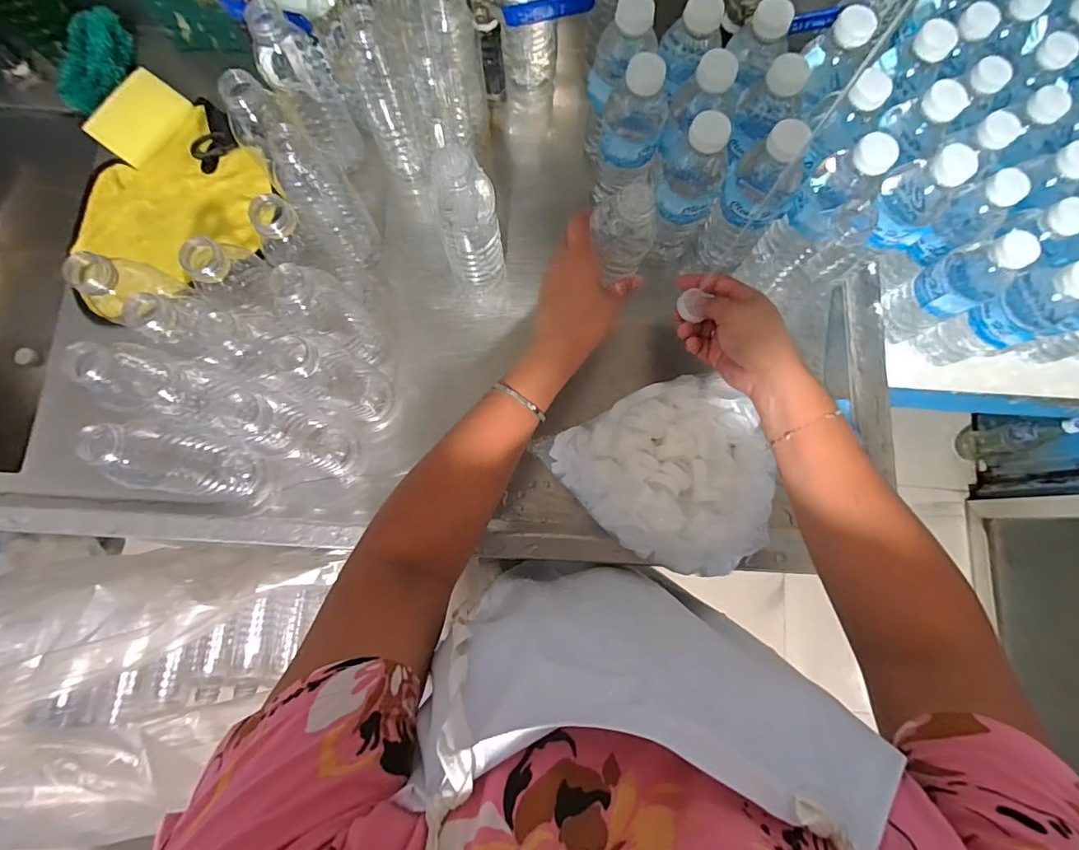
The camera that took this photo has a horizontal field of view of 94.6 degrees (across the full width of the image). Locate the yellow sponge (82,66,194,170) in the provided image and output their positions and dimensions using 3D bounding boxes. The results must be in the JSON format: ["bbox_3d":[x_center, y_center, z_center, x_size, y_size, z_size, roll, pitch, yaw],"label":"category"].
[{"bbox_3d":[-0.451,-0.347,0.562,0.065,0.018,0.097,39,88,-15],"label":"yellow sponge"}]

